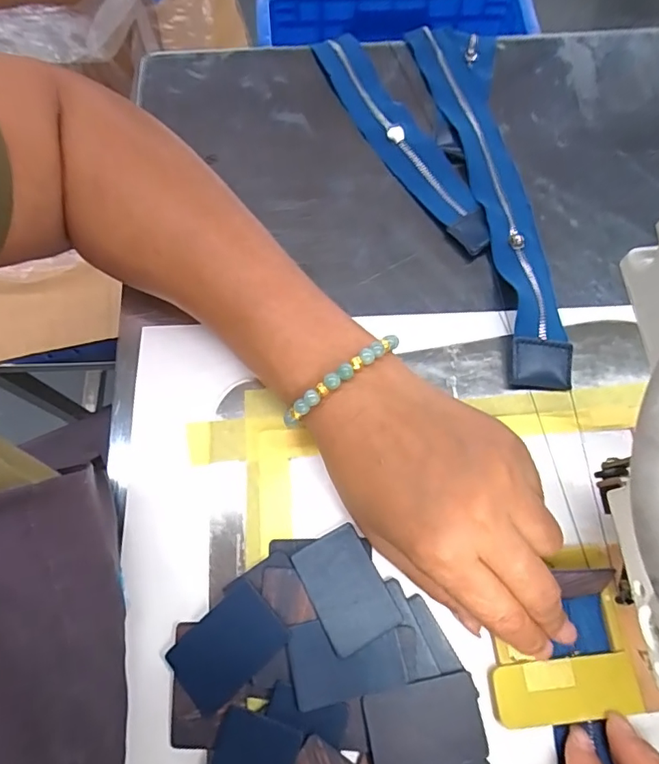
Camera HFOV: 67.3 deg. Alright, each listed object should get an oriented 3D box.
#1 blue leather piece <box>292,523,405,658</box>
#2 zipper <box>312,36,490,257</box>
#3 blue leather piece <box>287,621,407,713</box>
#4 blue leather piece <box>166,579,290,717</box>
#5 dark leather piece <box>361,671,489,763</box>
[{"bbox_3d":[0.008,0.100,0.241,0.035,0.004,0.052,-26,65,-12],"label":"blue leather piece"},{"bbox_3d":[0.048,-0.172,0.339,0.043,0.006,0.205,-27,73,-10],"label":"zipper"},{"bbox_3d":[0.007,0.127,0.229,0.050,0.004,0.034,-12,66,-5],"label":"blue leather piece"},{"bbox_3d":[-0.048,0.125,0.233,0.051,0.004,0.035,-40,76,-13],"label":"blue leather piece"},{"bbox_3d":[0.043,0.153,0.220,0.051,0.004,0.034,-11,71,-5],"label":"dark leather piece"}]

